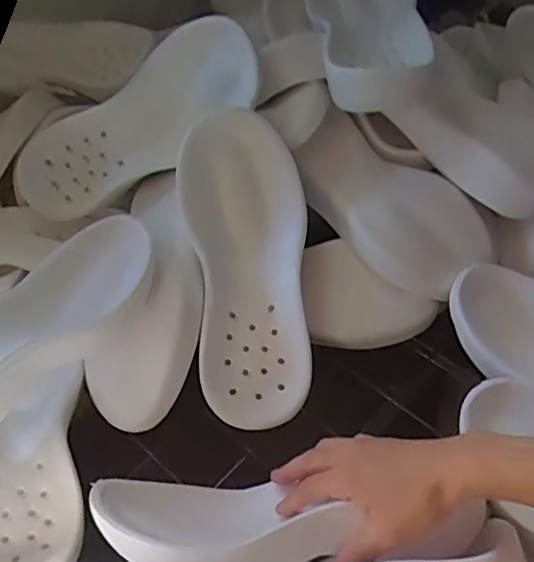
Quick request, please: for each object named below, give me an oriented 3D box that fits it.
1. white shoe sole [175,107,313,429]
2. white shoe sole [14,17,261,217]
[{"bbox_3d":[-0.017,-0.013,0.591,0.123,0.044,0.305,-6,89,-4],"label":"white shoe sole"},{"bbox_3d":[-0.133,-0.167,0.650,0.327,0.113,0.054,-27,5,22],"label":"white shoe sole"}]

